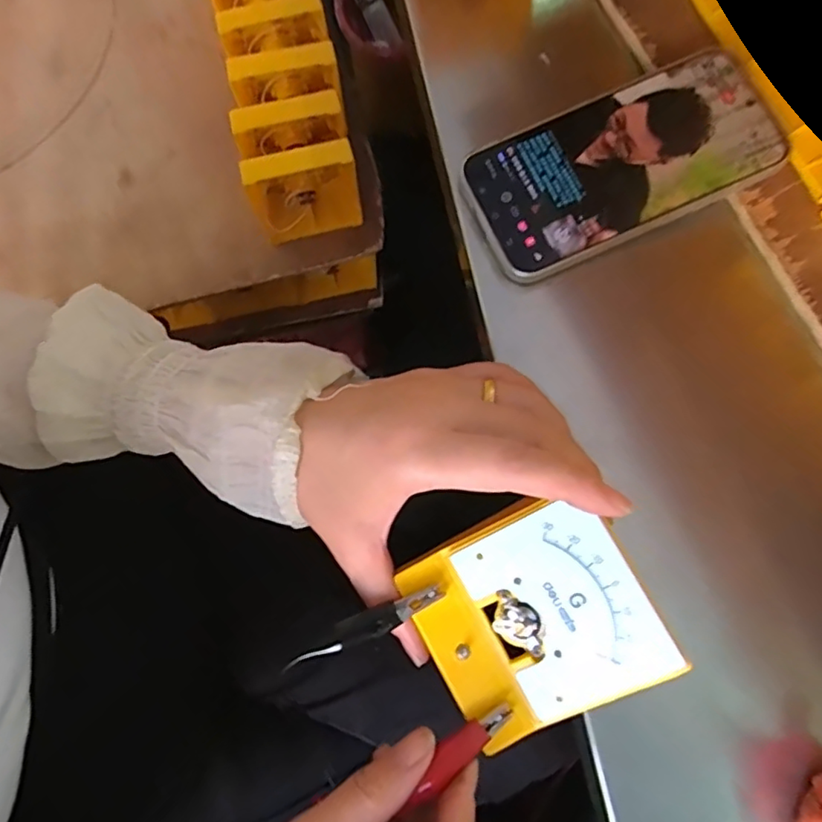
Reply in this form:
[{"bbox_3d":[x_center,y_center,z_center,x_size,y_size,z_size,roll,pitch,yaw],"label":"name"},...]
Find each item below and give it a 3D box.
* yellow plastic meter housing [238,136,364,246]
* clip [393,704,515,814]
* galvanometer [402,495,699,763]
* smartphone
[{"bbox_3d":[-0.082,-0.170,0.454,0.080,0.086,0.030,-16,79,-4],"label":"yellow plastic meter housing"},{"bbox_3d":[0.018,0.135,0.232,0.054,0.005,0.013,-38,82,-11],"label":"clip"},{"bbox_3d":[0.052,0.082,0.248,0.087,0.038,0.080,-33,82,18],"label":"galvanometer"},{"bbox_3d":[0.107,-0.126,0.300,0.153,0.017,0.077,-26,80,-6],"label":"smartphone"}]

